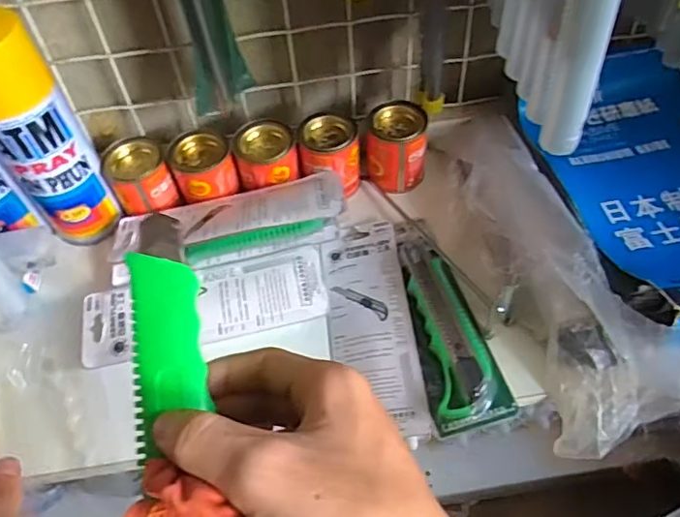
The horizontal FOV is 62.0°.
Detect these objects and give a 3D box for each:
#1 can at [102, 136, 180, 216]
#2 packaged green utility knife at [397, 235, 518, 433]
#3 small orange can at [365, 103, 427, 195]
[{"bbox_3d":[-0.181,-0.073,0.514,0.053,0.051,0.055,-24,53,-13],"label":"can"},{"bbox_3d":[0.084,0.050,0.449,0.060,0.022,0.166,-10,51,-2],"label":"packaged green utility knife"},{"bbox_3d":[0.053,-0.102,0.525,0.053,0.066,0.048,-5,51,2],"label":"small orange can"}]

